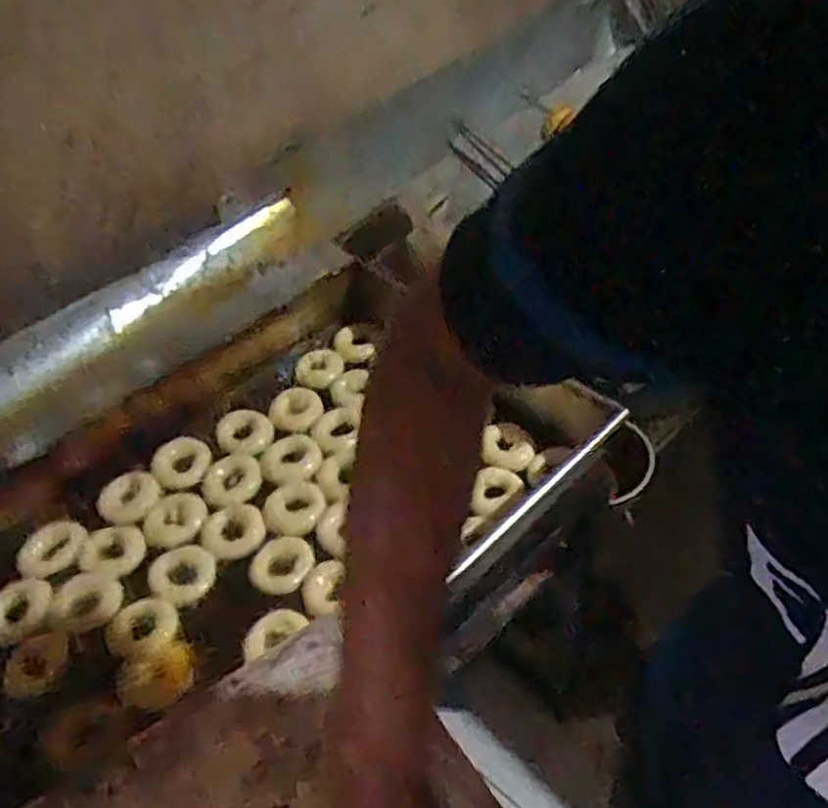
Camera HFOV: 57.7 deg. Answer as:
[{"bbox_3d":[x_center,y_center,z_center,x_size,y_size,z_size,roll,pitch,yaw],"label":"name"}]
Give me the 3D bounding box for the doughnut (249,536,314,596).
[{"bbox_3d":[-0.149,0.181,0.846,0.071,0.025,0.069,-15,45,-5],"label":"doughnut"}]

